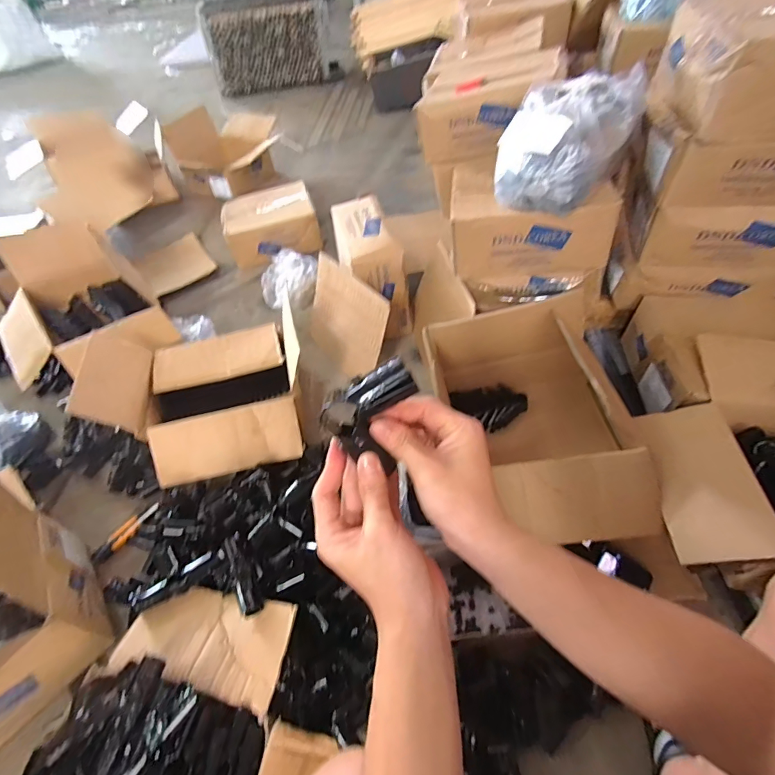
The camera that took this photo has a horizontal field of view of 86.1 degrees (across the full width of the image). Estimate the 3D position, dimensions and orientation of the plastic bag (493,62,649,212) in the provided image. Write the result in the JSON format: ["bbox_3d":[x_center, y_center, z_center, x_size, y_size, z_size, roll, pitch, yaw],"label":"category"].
[{"bbox_3d":[0.329,-0.463,0.793,0.209,0.160,0.220,27,58,25],"label":"plastic bag"}]

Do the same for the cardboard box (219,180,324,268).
[{"bbox_3d":[-0.434,-0.607,1.544,0.329,0.131,0.320,-19,51,-9],"label":"cardboard box"}]

